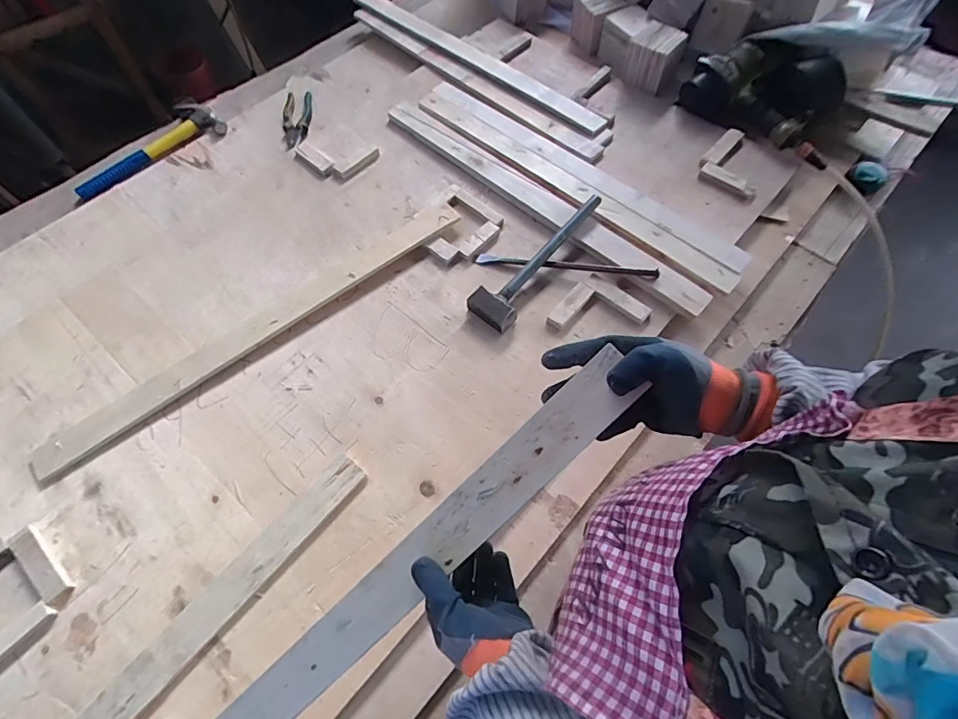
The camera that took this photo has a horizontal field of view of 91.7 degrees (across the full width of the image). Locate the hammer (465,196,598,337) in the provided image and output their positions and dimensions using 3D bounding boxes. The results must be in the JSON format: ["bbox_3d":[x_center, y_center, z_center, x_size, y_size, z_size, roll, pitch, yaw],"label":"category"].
[{"bbox_3d":[0.109,-0.180,0.808,0.081,0.051,0.312,38,81,17],"label":"hammer"}]

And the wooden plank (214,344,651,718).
[{"bbox_3d":[-0.120,0.258,0.436,0.714,0.017,0.058,-44,69,3],"label":"wooden plank"}]

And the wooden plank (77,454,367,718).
[{"bbox_3d":[-0.410,0.395,0.536,0.053,0.012,0.741,36,71,16],"label":"wooden plank"}]

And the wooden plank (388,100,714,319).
[{"bbox_3d":[0.104,-0.313,0.881,0.733,0.025,0.068,37,71,16],"label":"wooden plank"}]

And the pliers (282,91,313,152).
[{"bbox_3d":[-0.402,-0.524,1.024,0.063,0.023,0.192,-5,65,-2],"label":"pliers"}]

